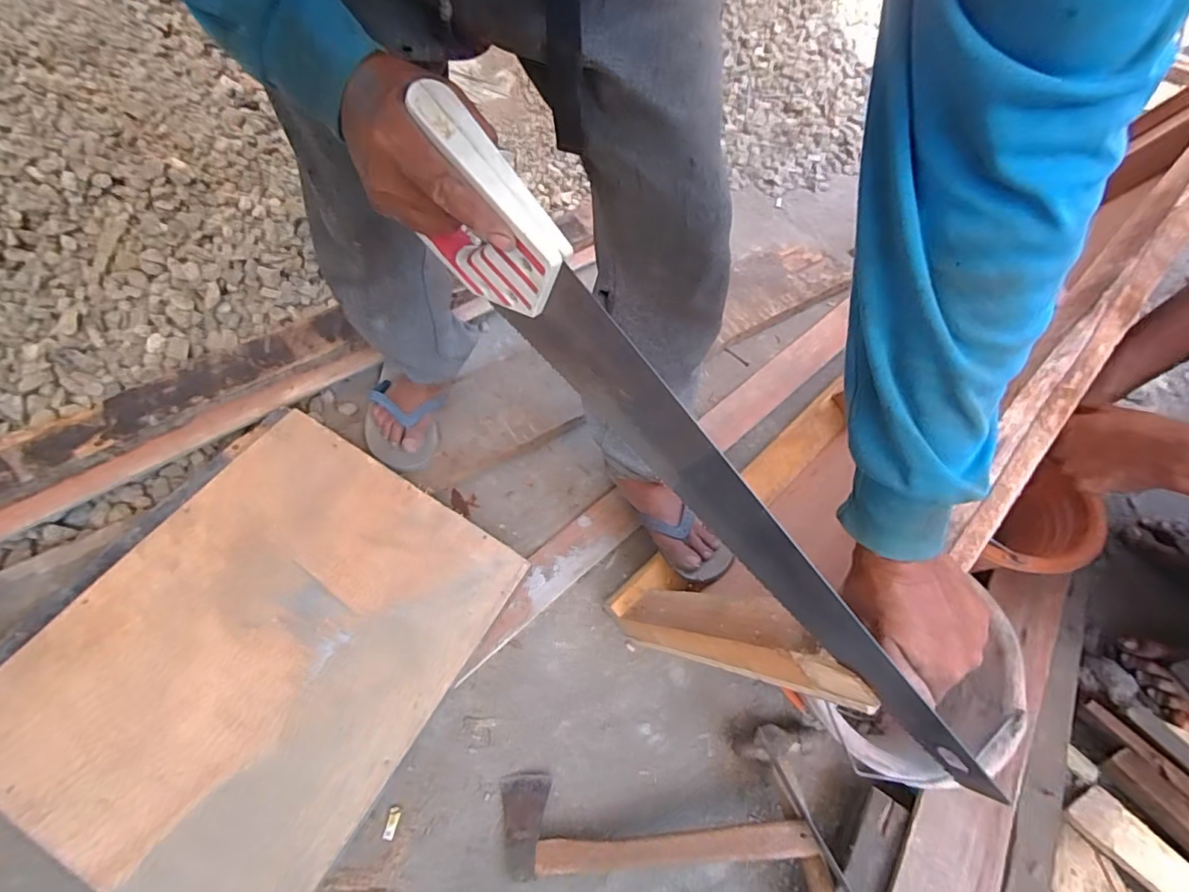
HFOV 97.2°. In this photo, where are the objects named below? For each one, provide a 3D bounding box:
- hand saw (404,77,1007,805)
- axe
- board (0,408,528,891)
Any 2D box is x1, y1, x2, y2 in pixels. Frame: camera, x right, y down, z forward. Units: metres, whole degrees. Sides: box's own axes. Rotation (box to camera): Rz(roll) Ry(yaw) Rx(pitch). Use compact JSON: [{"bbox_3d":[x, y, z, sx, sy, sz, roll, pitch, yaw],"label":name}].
[{"bbox_3d":[0.054,0.010,0.334,0.022,0.106,0.492,-40,89,-25],"label":"hand saw"},{"bbox_3d":[0.063,0.425,0.599,0.334,0.042,0.097,-7,54,5],"label":"axe"},{"bbox_3d":[-0.372,0.220,0.608,0.397,0.014,0.466,32,62,5],"label":"board"}]

